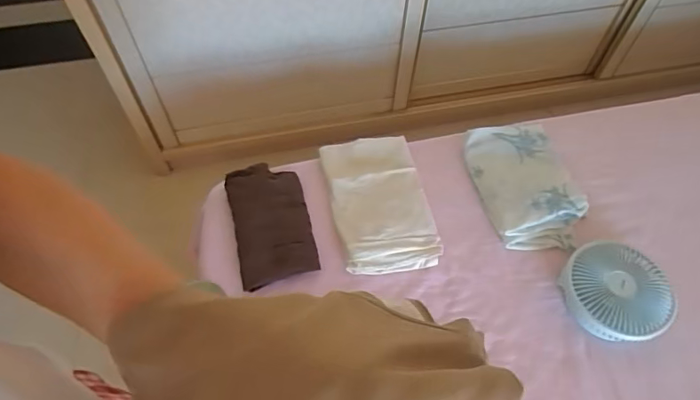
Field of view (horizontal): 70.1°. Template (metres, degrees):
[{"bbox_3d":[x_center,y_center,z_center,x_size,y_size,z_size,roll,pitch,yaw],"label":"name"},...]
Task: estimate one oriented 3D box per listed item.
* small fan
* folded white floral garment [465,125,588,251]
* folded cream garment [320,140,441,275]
[{"bbox_3d":[0.474,0.164,0.897,0.165,0.059,0.186,-13,55,8],"label":"small fan"},{"bbox_3d":[0.352,-0.044,1.017,0.182,0.052,0.292,-9,59,-7],"label":"folded white floral garment"},{"bbox_3d":[0.057,-0.001,0.998,0.182,0.027,0.320,-9,59,-8],"label":"folded cream garment"}]

